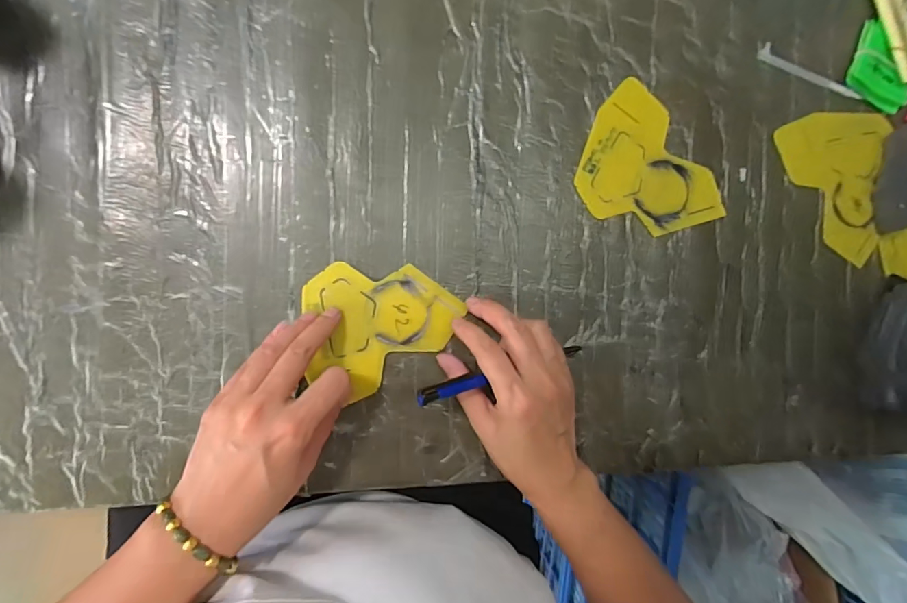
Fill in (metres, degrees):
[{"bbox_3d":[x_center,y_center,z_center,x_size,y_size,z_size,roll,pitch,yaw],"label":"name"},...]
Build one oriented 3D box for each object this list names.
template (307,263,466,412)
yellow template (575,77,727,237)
[{"bbox_3d":[-0.061,0.017,0.347,0.105,0.006,0.105,0,92,-8],"label":"template"},{"bbox_3d":[0.151,-0.102,0.375,0.095,0.006,0.127,-39,96,-5],"label":"yellow template"}]

